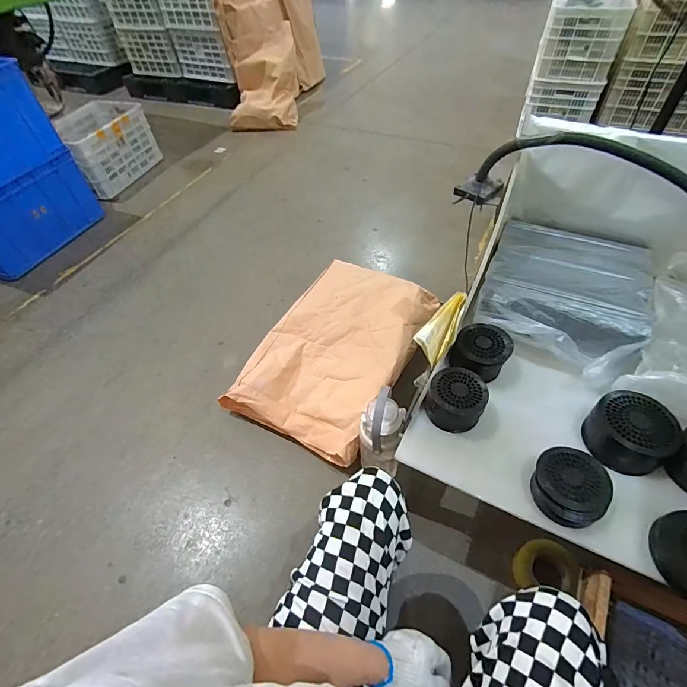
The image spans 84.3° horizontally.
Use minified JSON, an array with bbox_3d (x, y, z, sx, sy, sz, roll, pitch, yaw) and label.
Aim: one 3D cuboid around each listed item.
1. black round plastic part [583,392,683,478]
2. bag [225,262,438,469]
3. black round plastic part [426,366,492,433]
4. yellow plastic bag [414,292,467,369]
[{"bbox_3d":[0.485,0.151,0.643,0.113,0.080,0.121,-3,51,3],"label":"black round plastic part"},{"bbox_3d":[-0.016,0.009,1.233,0.448,0.102,0.671,22,56,21],"label":"bag"},{"bbox_3d":[0.206,0.104,0.699,0.104,0.065,0.106,-3,51,3],"label":"black round plastic part"},{"bbox_3d":[0.195,-0.038,0.738,0.065,0.047,0.165,25,75,23],"label":"yellow plastic bag"}]

